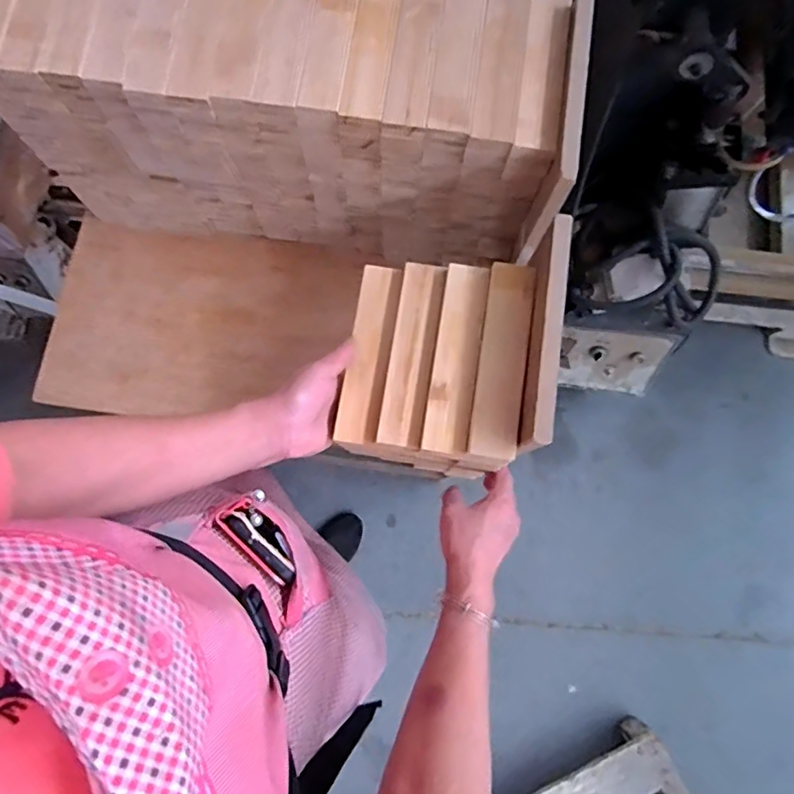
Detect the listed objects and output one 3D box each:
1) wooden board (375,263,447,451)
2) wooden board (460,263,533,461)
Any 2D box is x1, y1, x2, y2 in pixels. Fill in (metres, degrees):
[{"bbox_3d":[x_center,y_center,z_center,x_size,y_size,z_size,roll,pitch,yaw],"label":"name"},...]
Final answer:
[{"bbox_3d":[0.014,-0.042,0.525,0.044,0.019,0.179,9,79,2],"label":"wooden board"},{"bbox_3d":[0.096,-0.033,0.498,0.044,0.017,0.185,11,79,2],"label":"wooden board"}]

